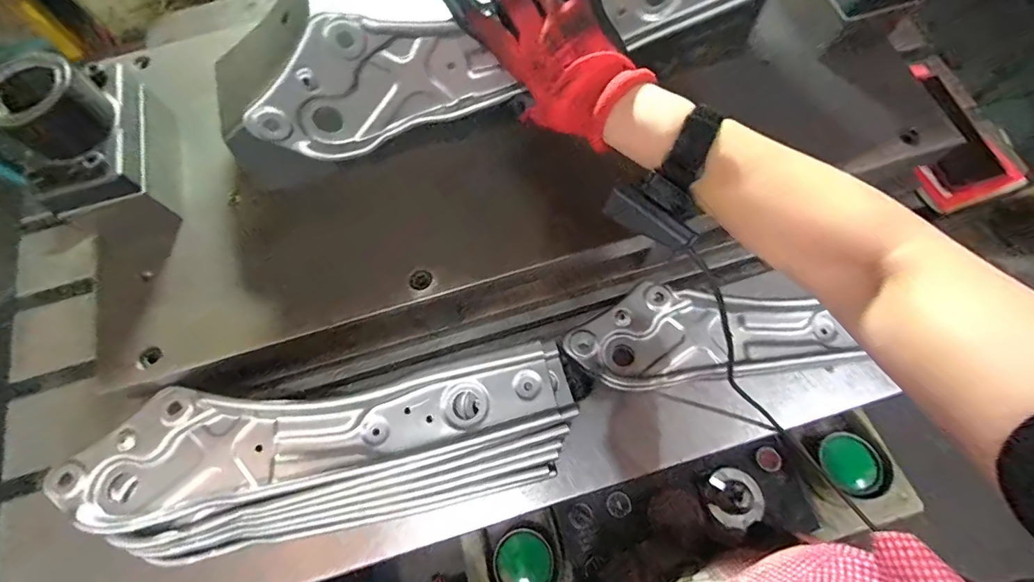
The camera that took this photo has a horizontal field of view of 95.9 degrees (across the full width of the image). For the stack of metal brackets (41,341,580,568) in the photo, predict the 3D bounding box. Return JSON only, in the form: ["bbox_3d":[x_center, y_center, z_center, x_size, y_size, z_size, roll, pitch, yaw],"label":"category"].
[{"bbox_3d":[-0.164,0.151,0.443,0.444,0.094,0.139,-12,69,-2],"label":"stack of metal brackets"}]

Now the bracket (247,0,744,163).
[{"bbox_3d":[-0.009,-0.214,0.391,0.467,0.103,0.040,-20,70,1],"label":"bracket"}]

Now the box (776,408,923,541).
[{"bbox_3d":[0.412,0.225,0.581,0.131,0.061,0.137,-15,69,-3],"label":"box"}]

